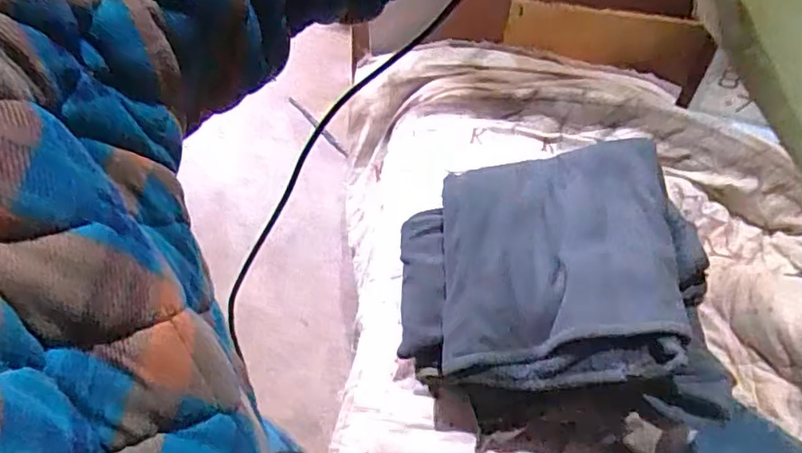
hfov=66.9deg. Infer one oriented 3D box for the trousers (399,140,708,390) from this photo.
[{"bbox_3d":[0.175,0.041,0.757,0.355,0.083,0.313,-2,56,19],"label":"trousers"}]

